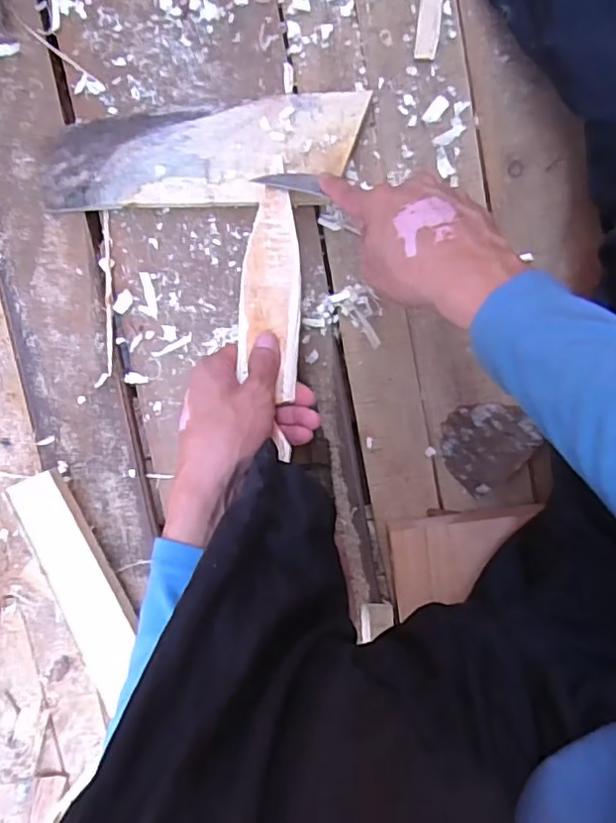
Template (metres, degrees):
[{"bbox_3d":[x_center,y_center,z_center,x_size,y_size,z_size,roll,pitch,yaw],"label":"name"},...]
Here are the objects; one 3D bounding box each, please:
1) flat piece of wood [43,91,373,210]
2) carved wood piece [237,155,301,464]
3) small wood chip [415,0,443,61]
[{"bbox_3d":[-0.090,-0.220,0.514,0.269,0.026,0.086,-3,97,1],"label":"flat piece of wood"},{"bbox_3d":[-0.030,-0.088,0.471,0.047,0.007,0.249,-2,76,1],"label":"carved wood piece"},{"bbox_3d":[0.104,-0.341,0.508,0.019,0.006,0.081,6,97,0],"label":"small wood chip"}]

